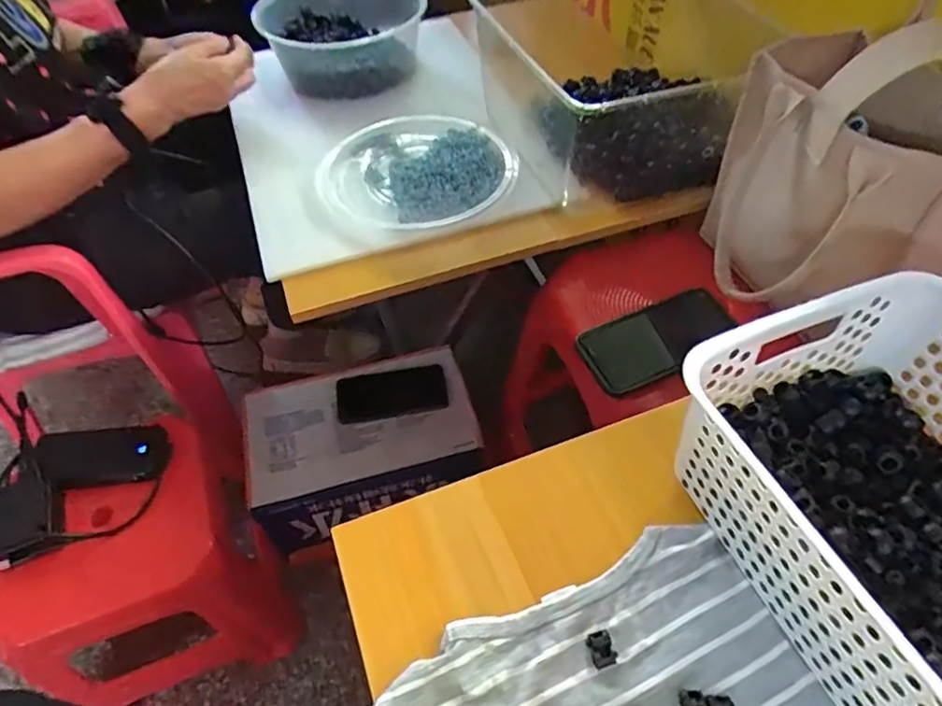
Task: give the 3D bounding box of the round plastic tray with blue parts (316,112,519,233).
[{"bbox_3d":[-0.068,-0.220,0.720,0.223,0.034,0.194,-11,52,-7],"label":"round plastic tray with blue parts"}]

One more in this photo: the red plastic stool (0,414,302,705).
[{"bbox_3d":[-0.424,0.287,0.804,0.242,0.285,0.248,-17,53,-11],"label":"red plastic stool"}]

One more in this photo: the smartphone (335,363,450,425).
[{"bbox_3d":[-0.119,0.061,0.909,0.163,0.015,0.081,-10,62,-7],"label":"smartphone"}]

